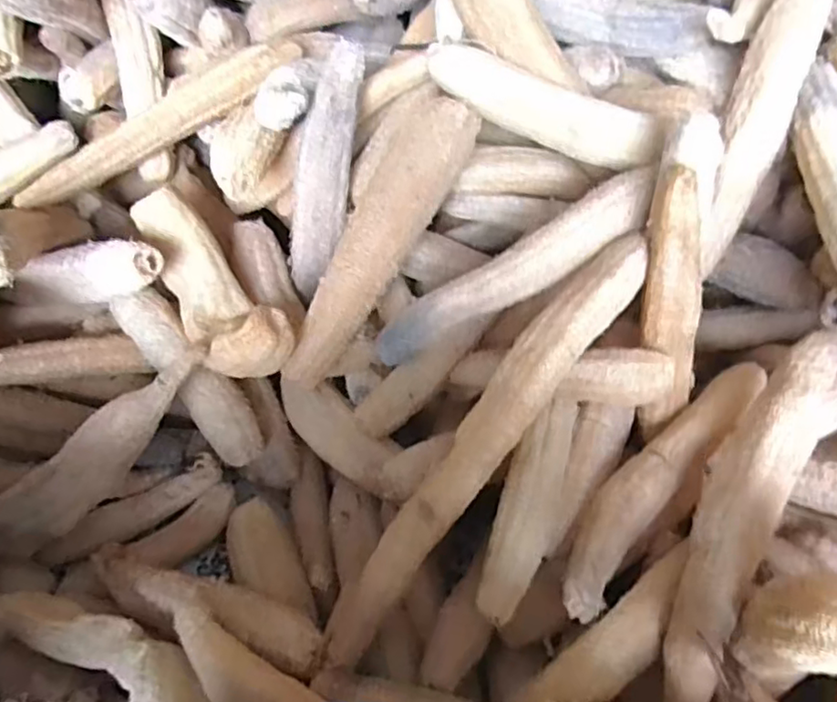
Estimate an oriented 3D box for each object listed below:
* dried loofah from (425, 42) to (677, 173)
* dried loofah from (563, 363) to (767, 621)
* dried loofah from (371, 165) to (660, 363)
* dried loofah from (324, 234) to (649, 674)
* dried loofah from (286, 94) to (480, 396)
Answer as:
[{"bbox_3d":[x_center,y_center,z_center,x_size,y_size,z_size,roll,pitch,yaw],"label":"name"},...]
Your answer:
[{"bbox_3d":[0.155,-0.295,0.798,0.304,0.074,0.056,22,45,1],"label":"dried loofah"},{"bbox_3d":[0.282,0.137,0.746,0.071,0.086,0.378,35,52,28],"label":"dried loofah"},{"bbox_3d":[0.112,-0.094,0.791,0.397,0.069,0.067,-30,45,11],"label":"dried loofah"},{"bbox_3d":[0.071,0.098,0.712,0.070,0.051,0.557,35,86,28],"label":"dried loofah"},{"bbox_3d":[-0.056,-0.134,0.817,0.078,0.388,0.072,35,9,28],"label":"dried loofah"}]

